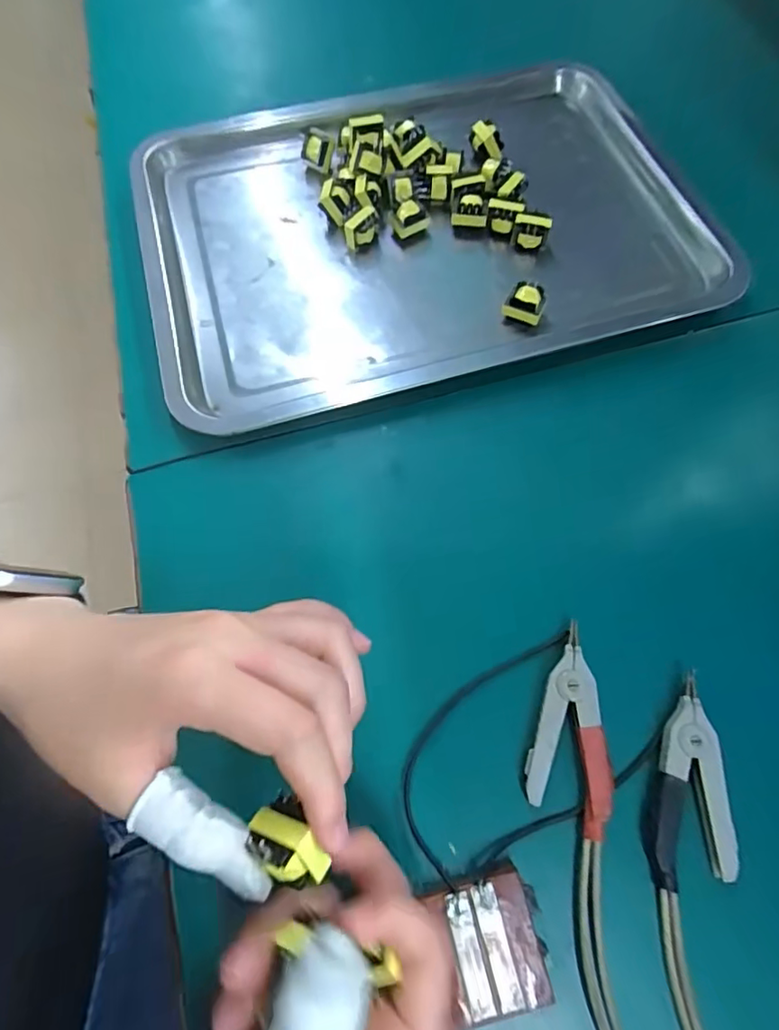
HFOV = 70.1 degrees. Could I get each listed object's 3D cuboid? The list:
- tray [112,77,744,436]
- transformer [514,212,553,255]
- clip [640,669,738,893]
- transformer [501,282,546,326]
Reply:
[{"bbox_3d":[0.023,-0.203,0.391,0.380,0.035,0.264,-14,67,-4],"label":"tray"},{"bbox_3d":[0.098,-0.196,0.386,0.024,0.024,0.012,19,69,10],"label":"transformer"},{"bbox_3d":[0.137,0.123,0.261,0.039,0.011,0.088,3,67,3],"label":"clip"},{"bbox_3d":[0.088,-0.136,0.360,0.024,0.021,0.018,34,72,15],"label":"transformer"}]

